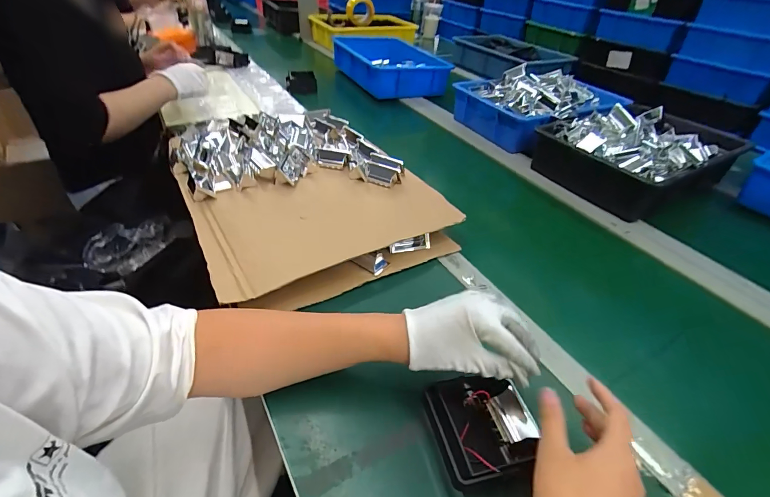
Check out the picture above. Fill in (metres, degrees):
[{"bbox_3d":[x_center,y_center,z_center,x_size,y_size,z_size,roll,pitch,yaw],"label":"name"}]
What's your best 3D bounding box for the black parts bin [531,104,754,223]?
[{"bbox_3d":[0.547,-0.213,0.818,0.365,0.109,0.280,-21,47,-27],"label":"black parts bin"}]

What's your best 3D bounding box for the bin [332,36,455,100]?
[{"bbox_3d":[-0.001,-0.616,1.257,0.288,0.094,0.431,-11,43,-18],"label":"bin"}]

